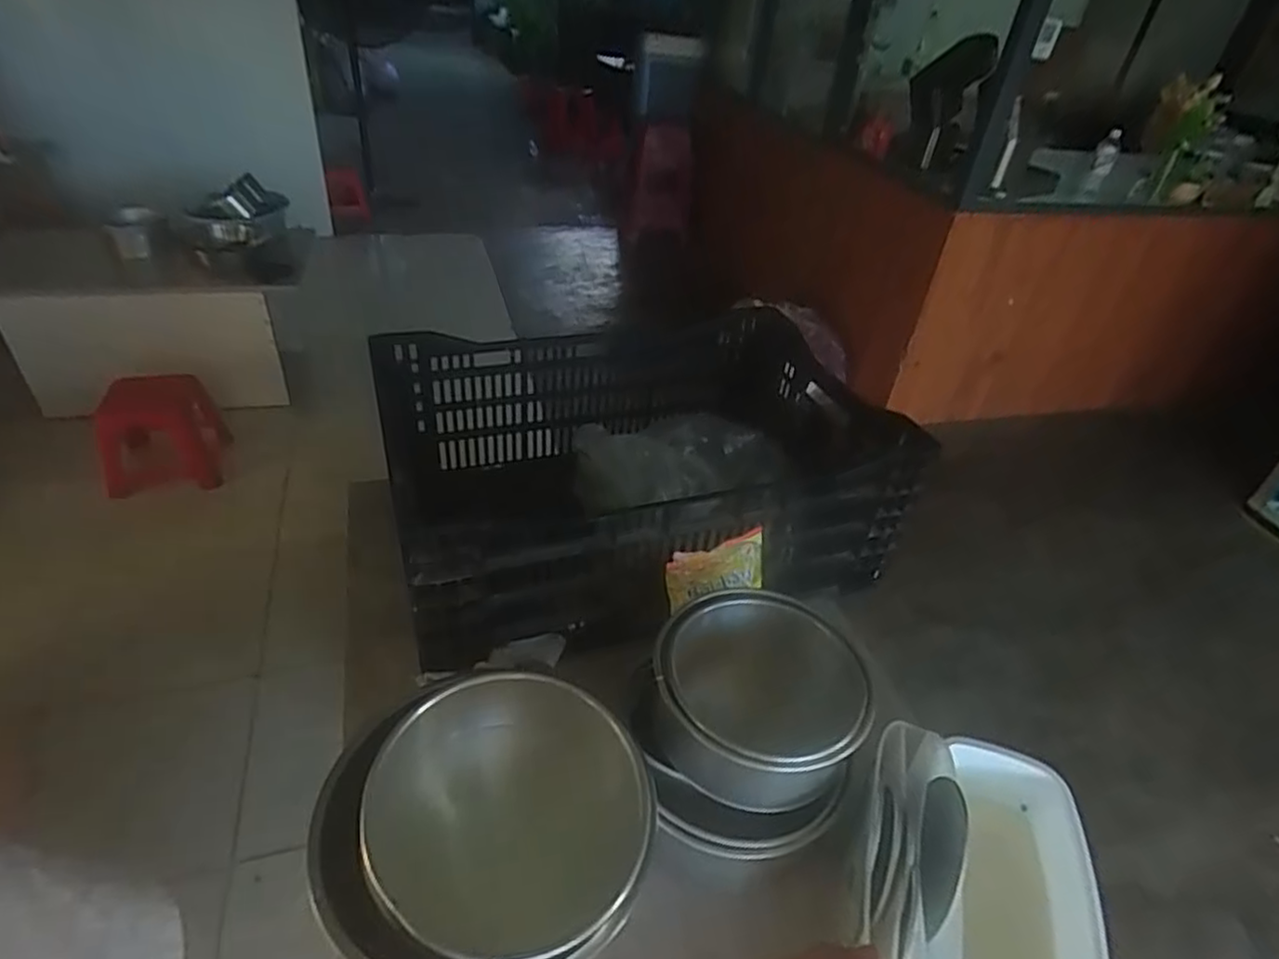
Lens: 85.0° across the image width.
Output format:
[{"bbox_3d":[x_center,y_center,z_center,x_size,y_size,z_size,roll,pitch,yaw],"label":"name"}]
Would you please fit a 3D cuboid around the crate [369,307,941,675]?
[{"bbox_3d":[0.003,-0.006,0.910,0.600,0.239,0.392,-10,39,-20],"label":"crate"}]

